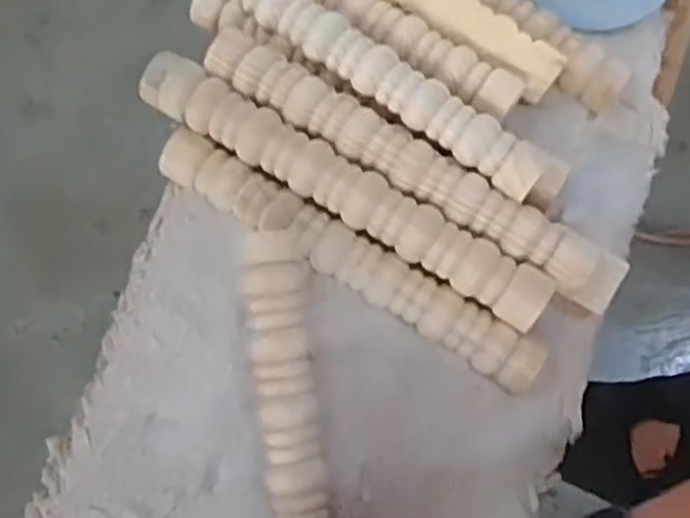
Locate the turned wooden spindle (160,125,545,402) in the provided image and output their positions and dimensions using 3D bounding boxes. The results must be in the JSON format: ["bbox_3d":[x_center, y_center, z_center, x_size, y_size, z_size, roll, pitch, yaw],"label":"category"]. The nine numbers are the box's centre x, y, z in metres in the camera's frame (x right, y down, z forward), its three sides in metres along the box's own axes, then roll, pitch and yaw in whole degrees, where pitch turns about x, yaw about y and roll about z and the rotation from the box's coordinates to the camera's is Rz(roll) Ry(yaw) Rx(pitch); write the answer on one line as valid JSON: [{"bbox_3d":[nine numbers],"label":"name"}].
[{"bbox_3d":[0.002,-0.001,0.484,0.278,0.023,0.034,32,84,9],"label":"turned wooden spindle"}]

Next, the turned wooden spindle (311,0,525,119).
[{"bbox_3d":[-0.001,-0.186,0.518,0.277,0.031,0.040,35,85,9],"label":"turned wooden spindle"}]

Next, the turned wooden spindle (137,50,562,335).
[{"bbox_3d":[-0.005,-0.051,0.485,0.303,0.031,0.037,32,84,9],"label":"turned wooden spindle"}]

